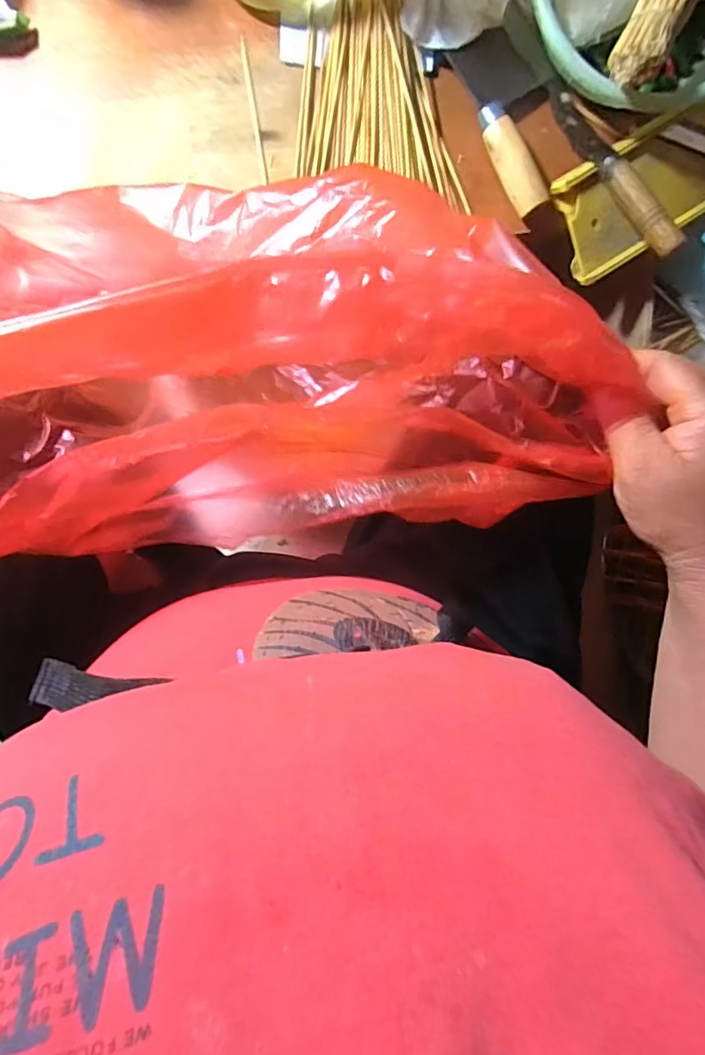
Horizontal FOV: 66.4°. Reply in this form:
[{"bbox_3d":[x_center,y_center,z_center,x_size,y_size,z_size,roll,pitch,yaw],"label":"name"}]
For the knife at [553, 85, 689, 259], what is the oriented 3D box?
[{"bbox_3d":[0.238,-0.327,0.492,0.030,0.019,0.187,-29,81,-4],"label":"knife"}]

